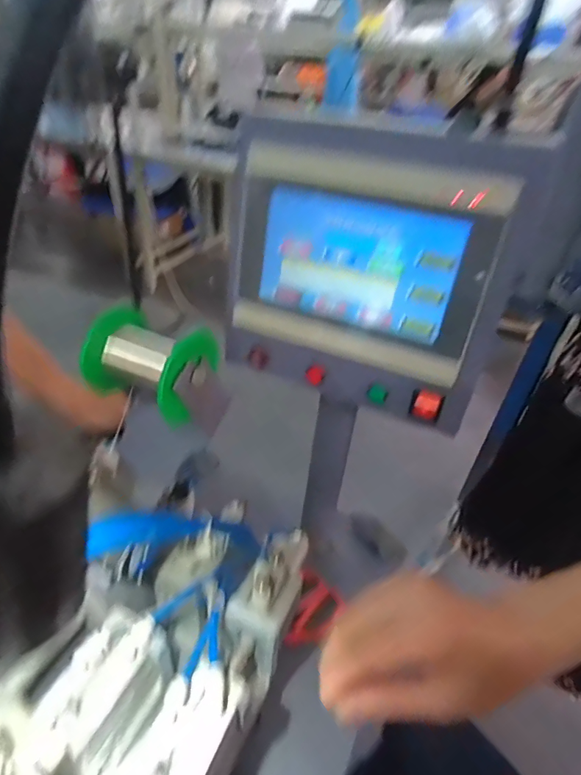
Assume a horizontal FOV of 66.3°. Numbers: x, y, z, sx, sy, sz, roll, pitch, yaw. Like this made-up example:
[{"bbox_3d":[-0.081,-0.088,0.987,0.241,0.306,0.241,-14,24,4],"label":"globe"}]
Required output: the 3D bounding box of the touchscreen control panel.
[{"bbox_3d":[0.052,-0.084,0.352,0.224,0.199,0.044,20,40,17],"label":"touchscreen control panel"}]

